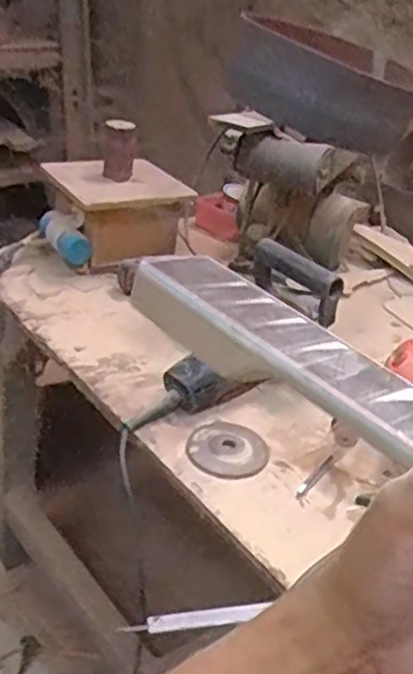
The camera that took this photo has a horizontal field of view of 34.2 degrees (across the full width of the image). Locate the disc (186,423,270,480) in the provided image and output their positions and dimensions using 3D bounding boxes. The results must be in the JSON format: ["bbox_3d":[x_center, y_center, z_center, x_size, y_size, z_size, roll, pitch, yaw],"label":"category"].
[{"bbox_3d":[0.024,0.122,0.732,0.085,0.009,0.084,5,30,-3],"label":"disc"}]

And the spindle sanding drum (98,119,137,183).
[{"bbox_3d":[-0.143,-0.297,1.077,0.055,0.095,0.060,5,30,-3],"label":"spindle sanding drum"}]

